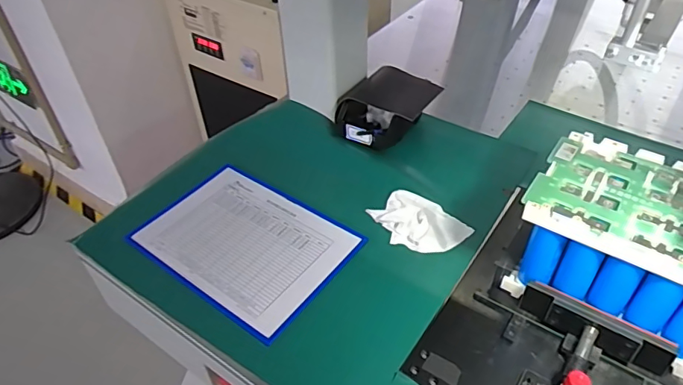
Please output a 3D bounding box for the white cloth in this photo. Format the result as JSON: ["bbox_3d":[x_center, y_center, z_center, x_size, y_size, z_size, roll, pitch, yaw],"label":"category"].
[{"bbox_3d":[0.119,0.045,0.772,0.099,0.021,0.136,-35,51,-30],"label":"white cloth"}]

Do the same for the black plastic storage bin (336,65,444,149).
[{"bbox_3d":[0.078,-0.145,0.932,0.141,0.093,0.179,25,49,27],"label":"black plastic storage bin"}]

